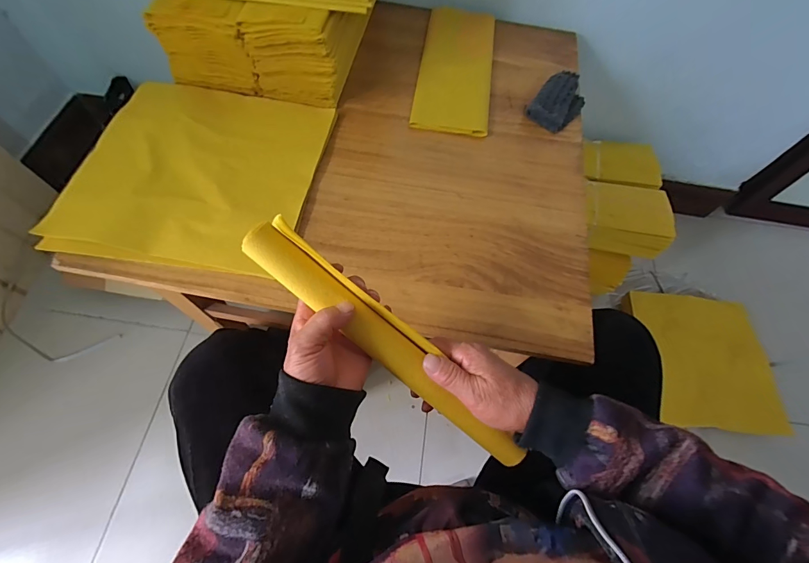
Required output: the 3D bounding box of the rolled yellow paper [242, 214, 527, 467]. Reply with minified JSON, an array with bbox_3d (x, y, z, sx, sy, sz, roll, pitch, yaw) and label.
[{"bbox_3d":[-0.004,0.064,0.328,0.312,0.023,0.042,44,67,-13],"label":"rolled yellow paper"}]

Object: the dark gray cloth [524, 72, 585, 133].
[{"bbox_3d":[0.252,-0.295,0.608,0.098,0.034,0.071,-40,73,-19],"label":"dark gray cloth"}]

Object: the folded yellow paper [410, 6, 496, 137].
[{"bbox_3d":[0.093,-0.382,0.653,0.124,0.013,0.320,9,64,1],"label":"folded yellow paper"}]

